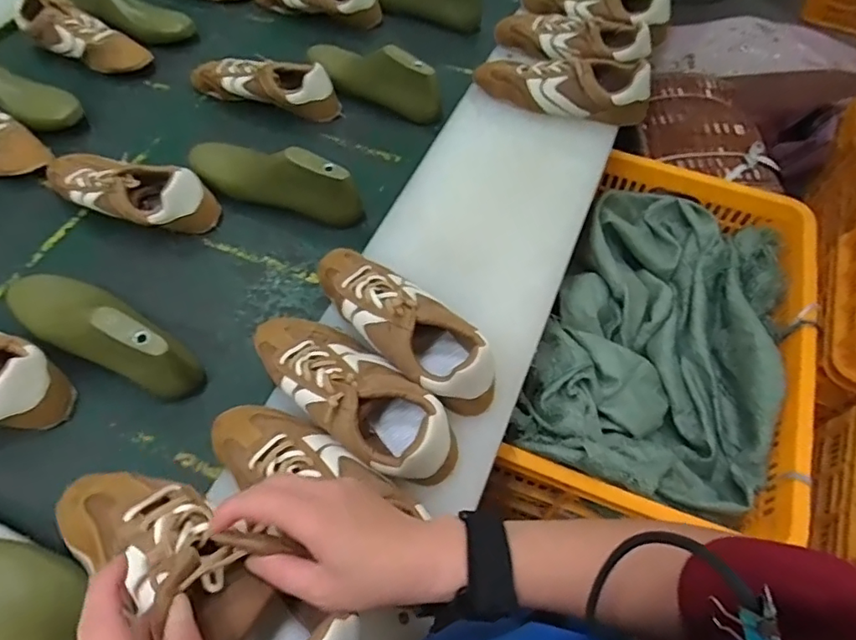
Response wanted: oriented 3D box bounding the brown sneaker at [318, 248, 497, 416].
[{"bbox_3d":[-0.028,-0.005,0.596,0.098,0.076,0.259,-35,66,-22],"label":"brown sneaker"}]

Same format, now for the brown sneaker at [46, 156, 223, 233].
[{"bbox_3d":[-0.424,-0.177,0.754,0.258,0.076,0.085,15,59,7],"label":"brown sneaker"}]

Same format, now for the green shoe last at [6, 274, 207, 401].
[{"bbox_3d":[-0.372,0.015,0.620,0.241,0.086,0.076,30,62,15],"label":"green shoe last"}]

